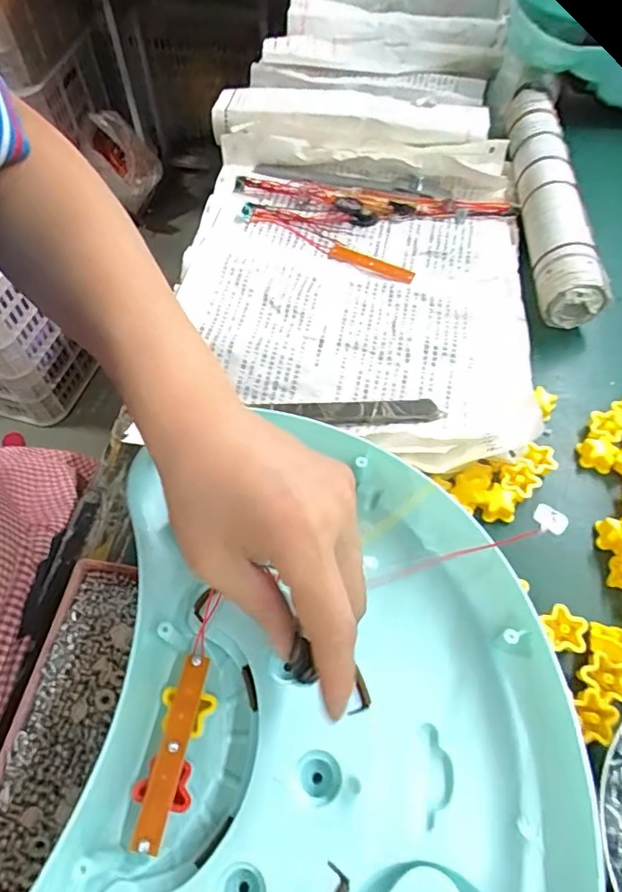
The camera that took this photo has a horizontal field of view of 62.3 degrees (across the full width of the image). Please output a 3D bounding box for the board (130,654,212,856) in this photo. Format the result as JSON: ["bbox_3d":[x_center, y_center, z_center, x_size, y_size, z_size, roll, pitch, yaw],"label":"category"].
[{"bbox_3d":[-0.064,0.140,0.240,0.013,0.005,0.079,10,59,5],"label":"board"}]

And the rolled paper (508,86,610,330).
[{"bbox_3d":[0.223,-0.247,0.489,0.046,0.041,0.315,5,58,0],"label":"rolled paper"}]

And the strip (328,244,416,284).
[{"bbox_3d":[0.052,-0.161,0.455,0.080,0.005,0.017,27,76,20],"label":"strip"}]

